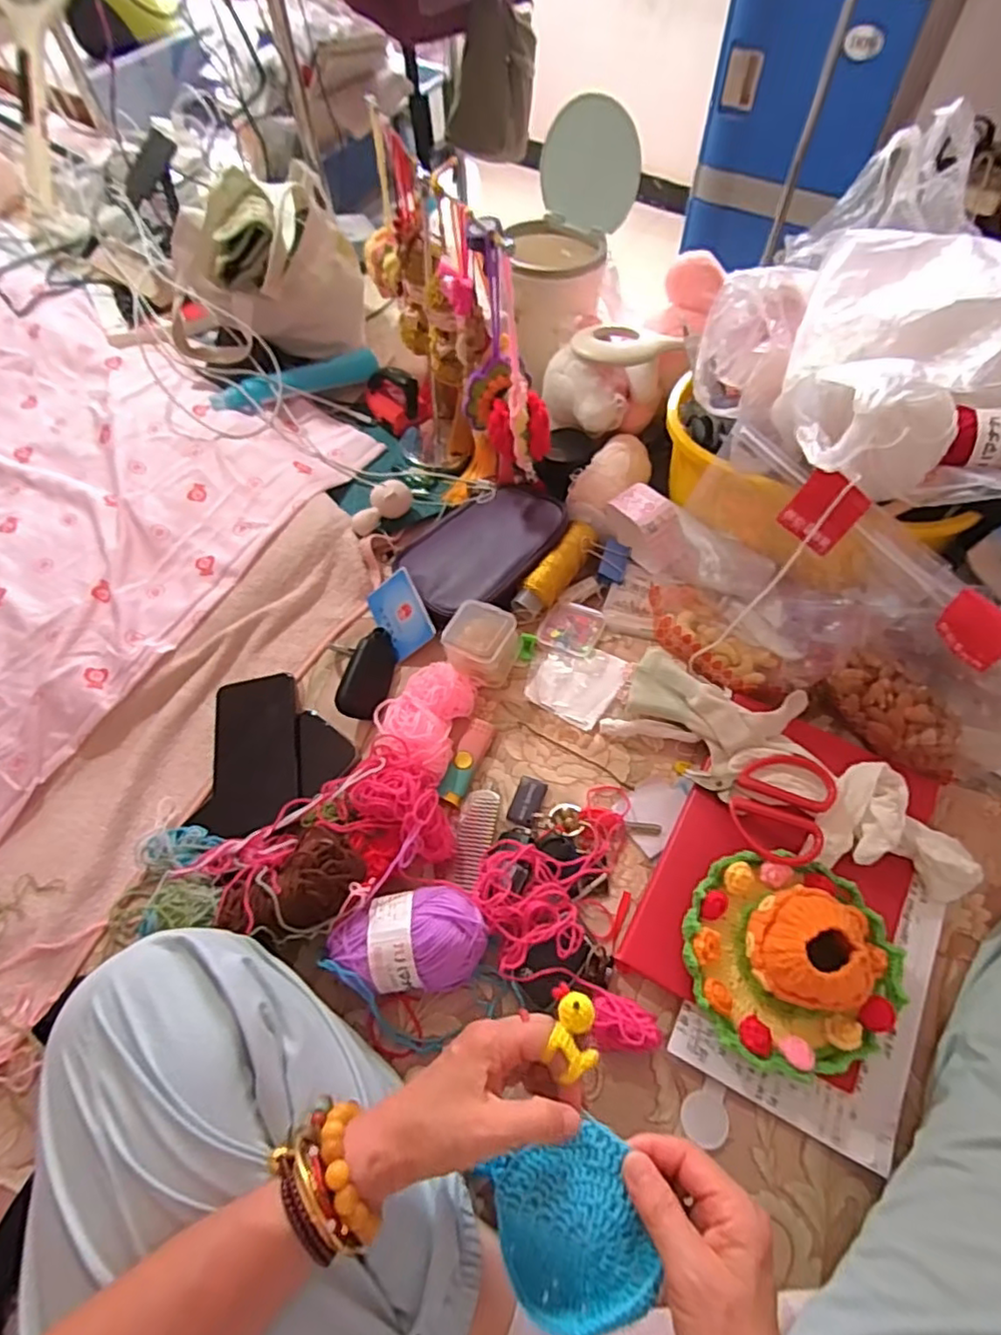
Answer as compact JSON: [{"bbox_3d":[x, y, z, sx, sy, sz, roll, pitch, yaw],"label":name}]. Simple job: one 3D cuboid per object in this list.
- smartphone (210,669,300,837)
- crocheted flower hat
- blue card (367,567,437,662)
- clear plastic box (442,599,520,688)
[{"bbox_3d":[-0.223,0.077,0.578,0.075,0.013,0.158,-13,57,-2],"label":"smartphone"},{"bbox_3d":[0.210,0.203,0.444,0.153,0.067,0.144,-2,61,1],"label":"crocheted flower hat"},{"bbox_3d":[-0.099,-0.053,0.633,0.054,0.005,0.084,-35,67,15],"label":"blue card"},{"bbox_3d":[-0.018,-0.020,0.590,0.059,0.057,0.056,17,63,10],"label":"clear plastic box"}]

